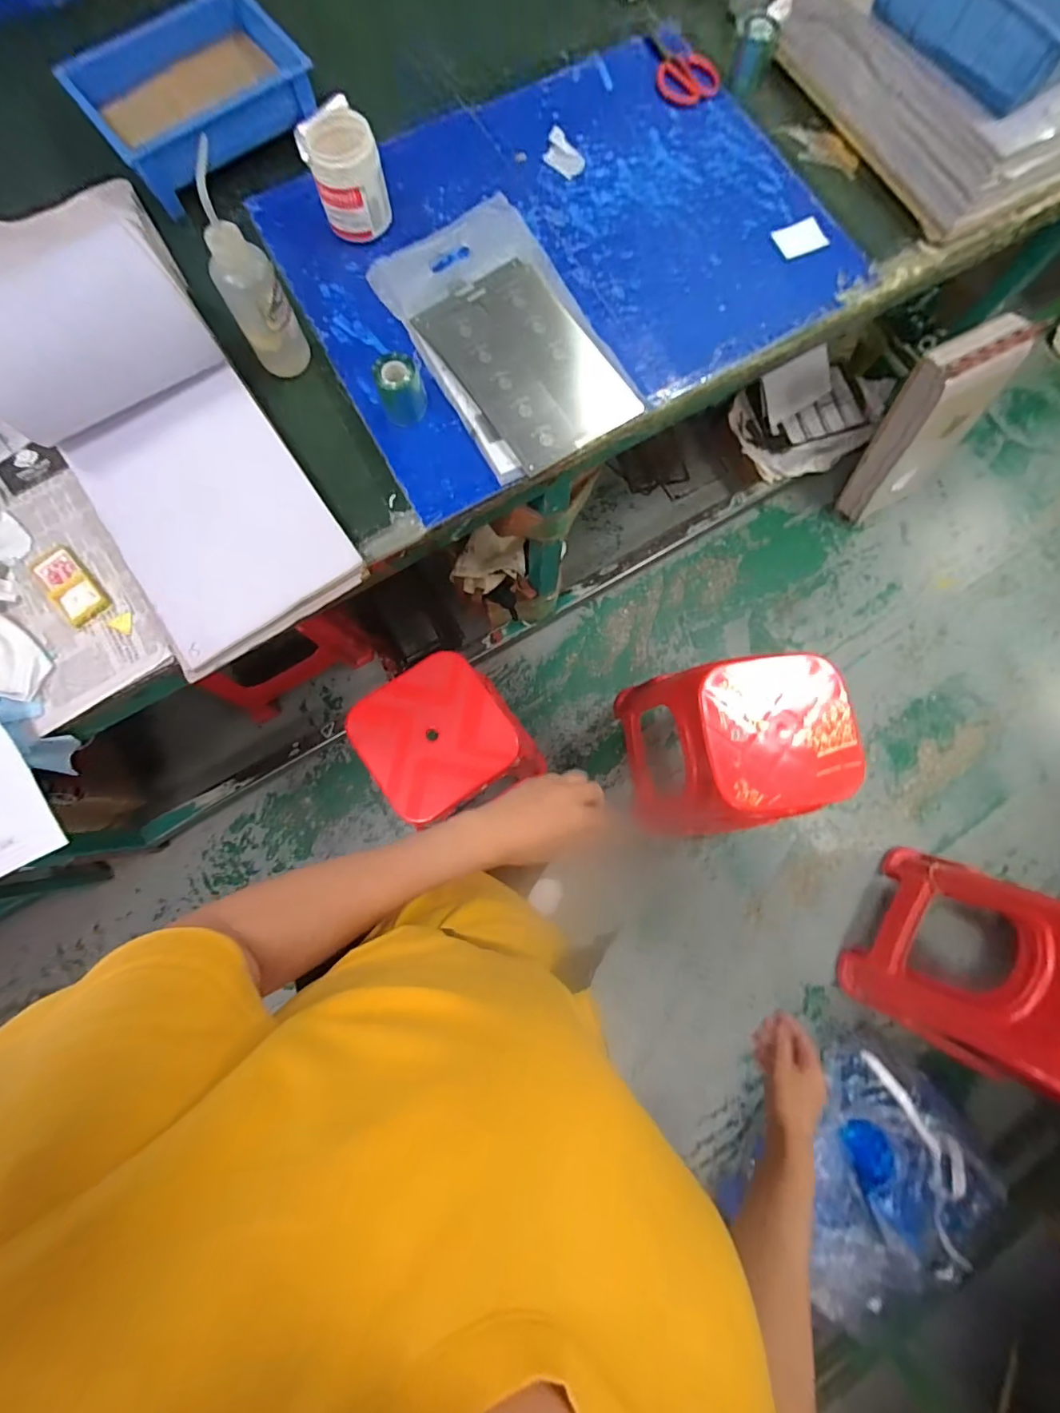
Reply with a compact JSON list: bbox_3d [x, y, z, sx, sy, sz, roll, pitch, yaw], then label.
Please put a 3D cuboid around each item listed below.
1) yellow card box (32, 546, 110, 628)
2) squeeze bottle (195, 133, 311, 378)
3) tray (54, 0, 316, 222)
[{"bbox_3d":[-0.635,-0.166,0.688,0.052,0.010,0.122,-38,83,-22],"label":"yellow card box"},{"bbox_3d":[-0.361,-0.540,0.650,0.078,0.215,0.074,-32,81,-3],"label":"squeeze bottle"},{"bbox_3d":[-0.516,-0.967,0.792,0.322,0.108,0.229,-38,82,-7],"label":"tray"}]

